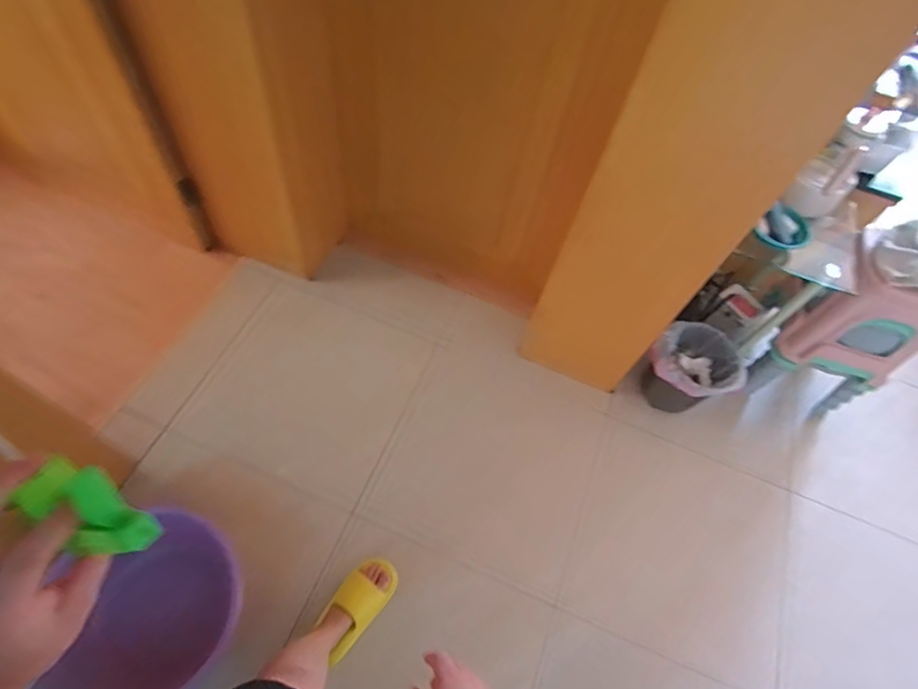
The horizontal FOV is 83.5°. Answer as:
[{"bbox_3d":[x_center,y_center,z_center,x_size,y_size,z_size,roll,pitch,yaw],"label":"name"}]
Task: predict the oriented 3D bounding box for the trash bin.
[{"bbox_3d":[0.711,0.074,1.629,0.254,0.228,0.219,-2,61,-8],"label":"trash bin"}]

